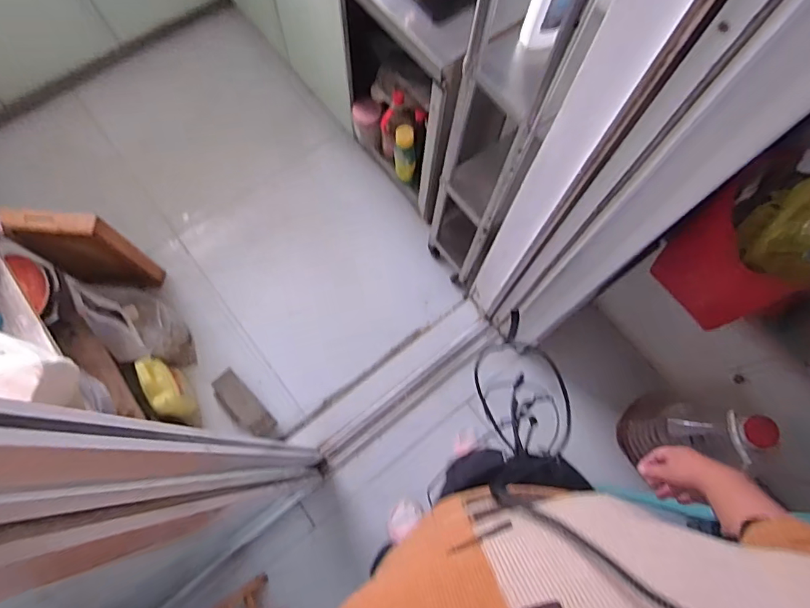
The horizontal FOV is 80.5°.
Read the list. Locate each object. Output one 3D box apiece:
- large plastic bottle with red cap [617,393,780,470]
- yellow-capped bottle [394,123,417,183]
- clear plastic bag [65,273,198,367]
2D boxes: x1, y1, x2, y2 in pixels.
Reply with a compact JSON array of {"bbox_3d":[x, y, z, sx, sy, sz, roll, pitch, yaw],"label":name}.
[{"bbox_3d":[0.737,0.312,1.224,0.203,0.395,0.177,-7,73,-4],"label":"large plastic bottle with red cap"},{"bbox_3d":[0.001,-0.461,1.481,0.067,0.195,0.060,1,49,-2],"label":"yellow-capped bottle"},{"bbox_3d":[-0.774,0.056,1.393,0.166,0.287,0.293,-32,76,-11],"label":"clear plastic bag"}]

